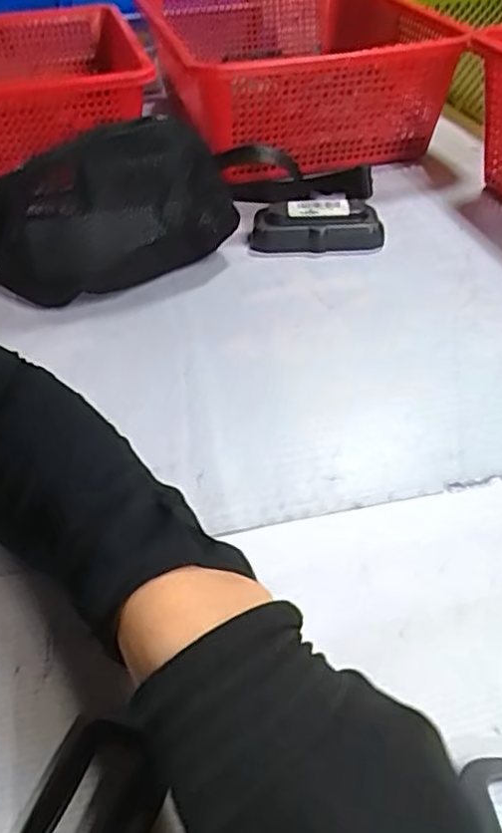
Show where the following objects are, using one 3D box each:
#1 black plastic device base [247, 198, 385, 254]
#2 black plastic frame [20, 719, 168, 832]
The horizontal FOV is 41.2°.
[{"bbox_3d":[0.054,-0.156,0.550,0.106,0.031,0.042,-1,42,1],"label":"black plastic device base"},{"bbox_3d":[-0.058,0.144,0.244,0.044,0.005,0.058,13,44,16],"label":"black plastic frame"}]

